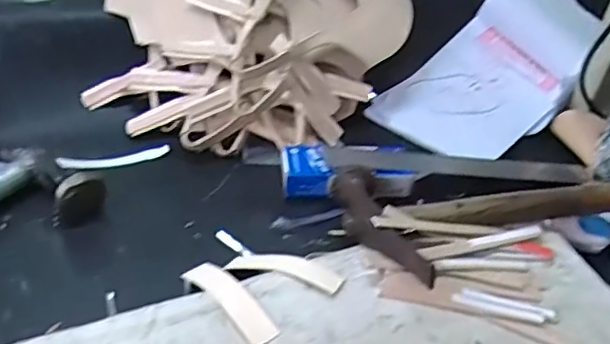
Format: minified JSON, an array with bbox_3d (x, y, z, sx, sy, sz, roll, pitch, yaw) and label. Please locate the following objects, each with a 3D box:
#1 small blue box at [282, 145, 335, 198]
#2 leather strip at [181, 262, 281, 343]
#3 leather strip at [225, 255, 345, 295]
[{"bbox_3d":[0.001,-0.002,0.493,0.037,0.021,0.046,0,41,-8],"label":"small blue box"},{"bbox_3d":[-0.048,0.078,0.379,0.023,0.013,0.086,-26,36,-29],"label":"leather strip"},{"bbox_3d":[-0.013,0.065,0.401,0.079,0.012,0.020,9,43,23],"label":"leather strip"}]

